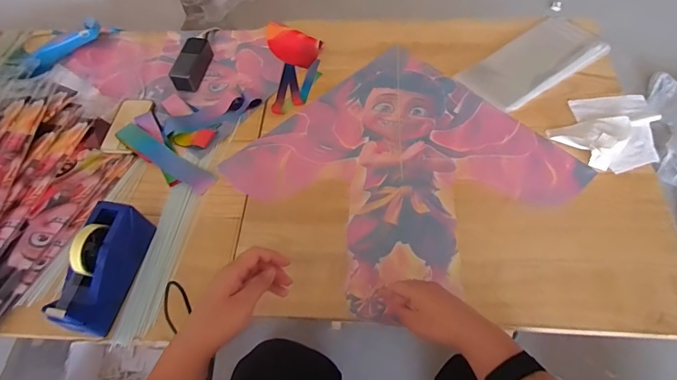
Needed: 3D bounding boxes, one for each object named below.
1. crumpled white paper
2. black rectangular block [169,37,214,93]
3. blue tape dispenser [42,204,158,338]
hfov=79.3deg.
[{"bbox_3d":[0.560,-0.126,0.834,0.210,0.036,0.180,-41,64,-19],"label":"crumpled white paper"},{"bbox_3d":[-0.352,-0.301,0.983,0.056,0.056,0.134,8,60,8],"label":"black rectangular block"},{"bbox_3d":[-0.393,0.127,0.679,0.063,0.117,0.206,8,60,8],"label":"blue tape dispenser"}]

